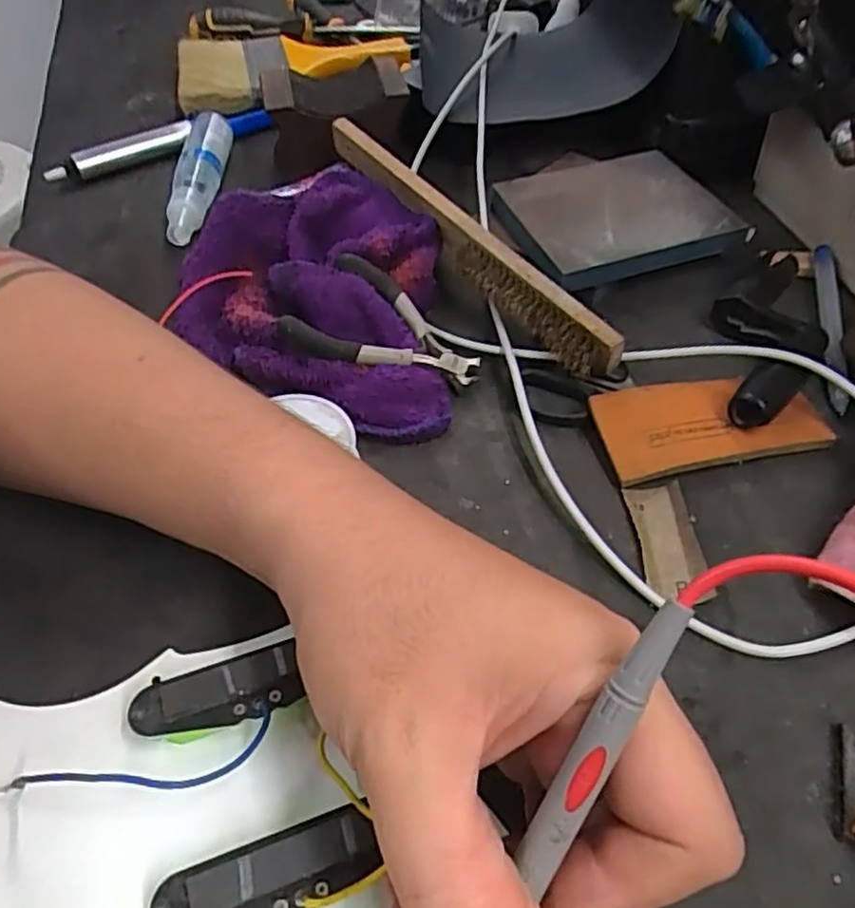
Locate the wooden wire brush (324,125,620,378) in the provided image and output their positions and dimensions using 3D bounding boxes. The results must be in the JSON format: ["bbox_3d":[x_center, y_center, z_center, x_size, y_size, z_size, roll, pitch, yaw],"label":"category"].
[{"bbox_3d":[0.016,-0.115,0.382,0.022,0.051,0.224,-31,56,-21],"label":"wooden wire brush"}]

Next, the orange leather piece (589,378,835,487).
[{"bbox_3d":[0.133,-0.016,0.326,0.108,0.015,0.045,-11,51,-7],"label":"orange leather piece"}]

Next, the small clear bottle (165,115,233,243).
[{"bbox_3d":[-0.156,-0.187,0.468,0.031,0.029,0.129,-3,51,0],"label":"small clear bottle"}]

